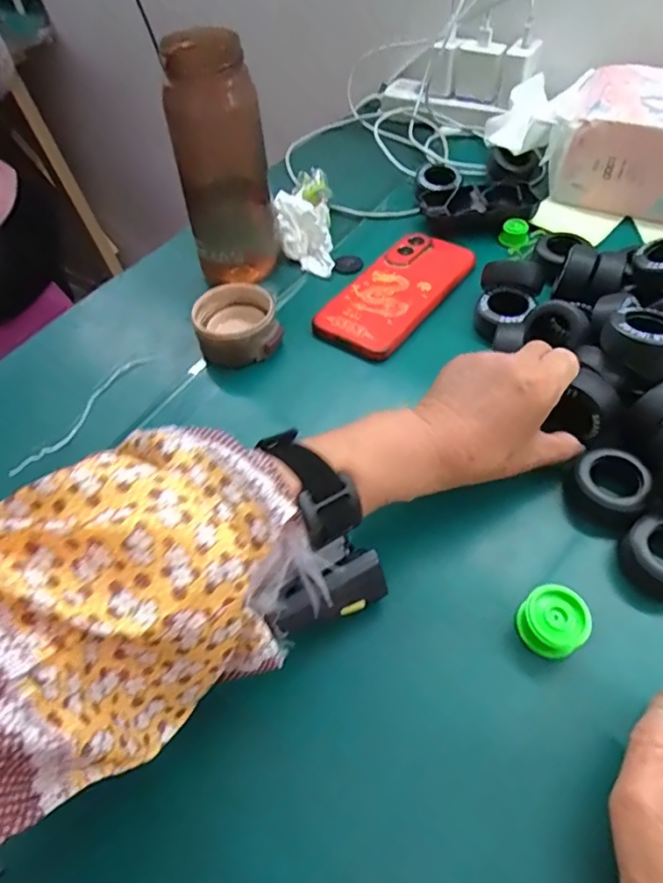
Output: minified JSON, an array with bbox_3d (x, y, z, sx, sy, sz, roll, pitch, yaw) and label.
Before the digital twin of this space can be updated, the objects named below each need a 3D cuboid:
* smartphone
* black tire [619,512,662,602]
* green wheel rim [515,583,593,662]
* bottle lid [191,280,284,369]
[{"bbox_3d":[0.060,-0.135,0.495,0.075,0.011,0.167,29,60,24],"label":"smartphone"},{"bbox_3d":[0.197,0.068,0.327,0.041,0.025,0.048,-35,58,-21],"label":"black tire"},{"bbox_3d":[0.121,0.100,0.307,0.032,0.031,0.033,-2,52,3],"label":"green wheel rim"},{"bbox_3d":[-0.079,-0.097,0.466,0.067,0.036,0.070,-2,52,3],"label":"bottle lid"}]

